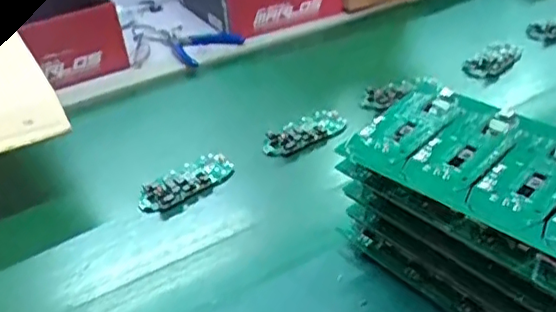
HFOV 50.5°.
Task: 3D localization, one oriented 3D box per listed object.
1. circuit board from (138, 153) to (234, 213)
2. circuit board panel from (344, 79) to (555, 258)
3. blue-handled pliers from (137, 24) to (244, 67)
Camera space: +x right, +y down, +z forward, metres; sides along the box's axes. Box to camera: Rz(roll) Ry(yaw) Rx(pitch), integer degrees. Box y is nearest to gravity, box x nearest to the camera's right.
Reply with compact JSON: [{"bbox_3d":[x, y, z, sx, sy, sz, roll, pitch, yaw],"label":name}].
[{"bbox_3d":[-0.090,0.025,0.578,0.045,0.018,0.098,26,45,38],"label":"circuit board"},{"bbox_3d":[0.150,0.003,0.399,0.114,0.012,0.191,-38,48,-26],"label":"circuit board panel"},{"bbox_3d":[-0.129,-0.171,0.844,0.086,0.014,0.169,-28,39,-29],"label":"blue-handled pliers"}]

